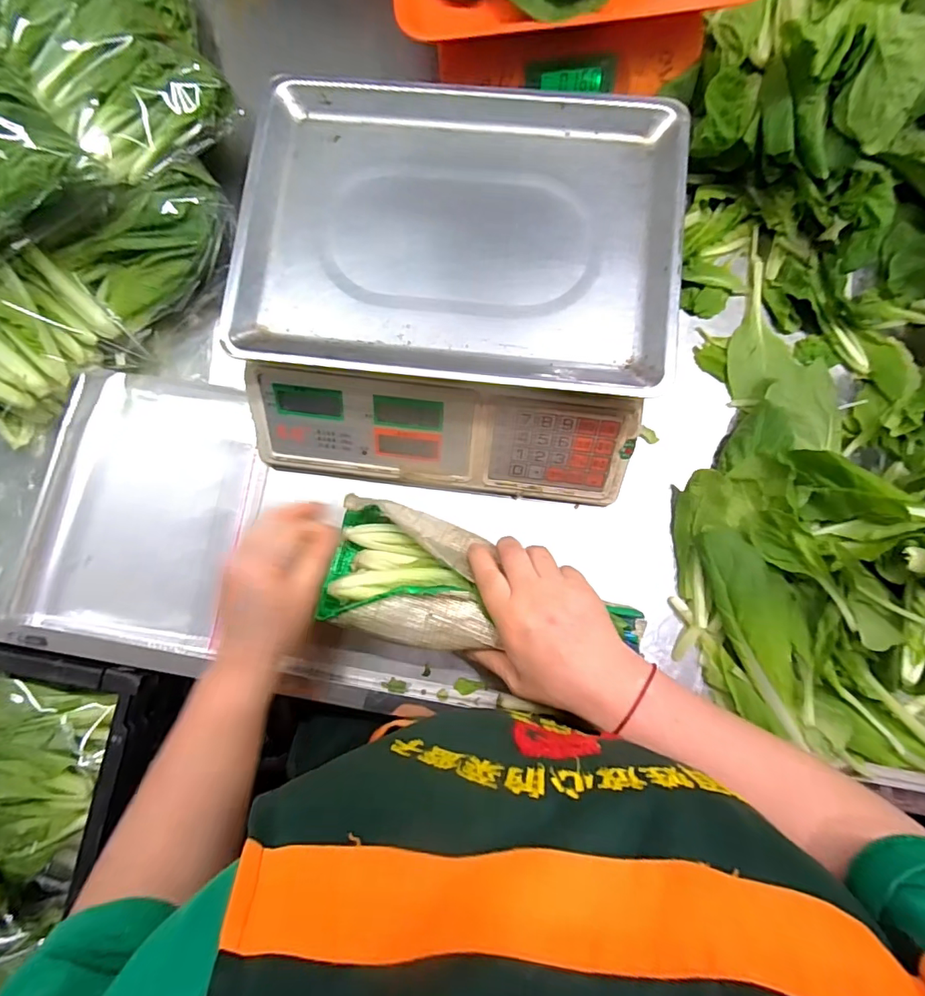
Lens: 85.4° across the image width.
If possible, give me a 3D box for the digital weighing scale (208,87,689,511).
[{"bbox_3d":[-0.006,-0.168,0.433,0.328,0.108,0.303,6,83,2],"label":"digital weighing scale"}]

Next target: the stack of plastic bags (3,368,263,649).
[{"bbox_3d":[-0.289,0.007,0.471,0.181,0.038,0.248,10,83,3],"label":"stack of plastic bags"}]

